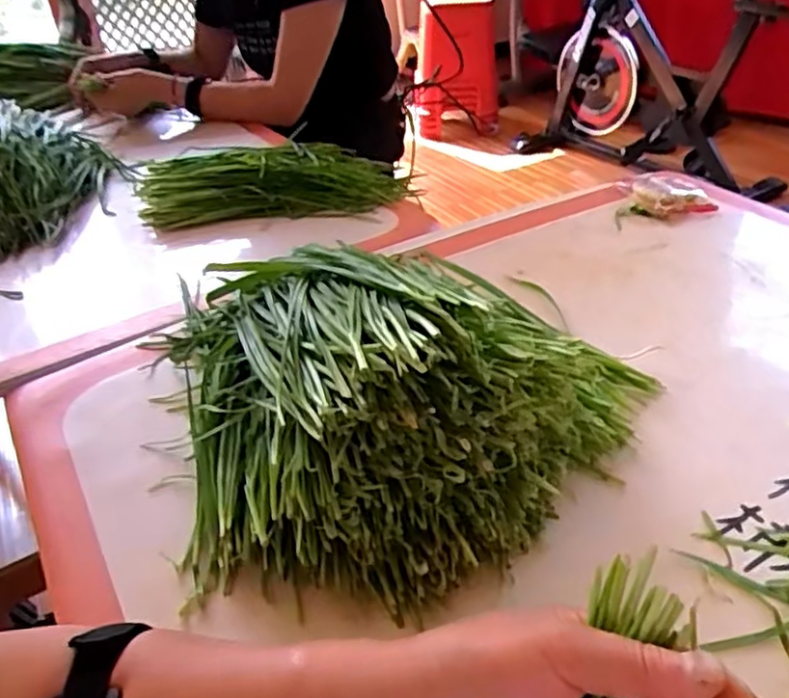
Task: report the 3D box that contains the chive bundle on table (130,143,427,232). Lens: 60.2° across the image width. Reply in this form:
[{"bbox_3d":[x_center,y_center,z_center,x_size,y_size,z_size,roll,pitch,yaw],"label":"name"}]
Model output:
[{"bbox_3d":[-0.148,-0.210,0.841,0.322,0.054,0.129,-9,36,-8],"label":"chive bundle on table"}]

